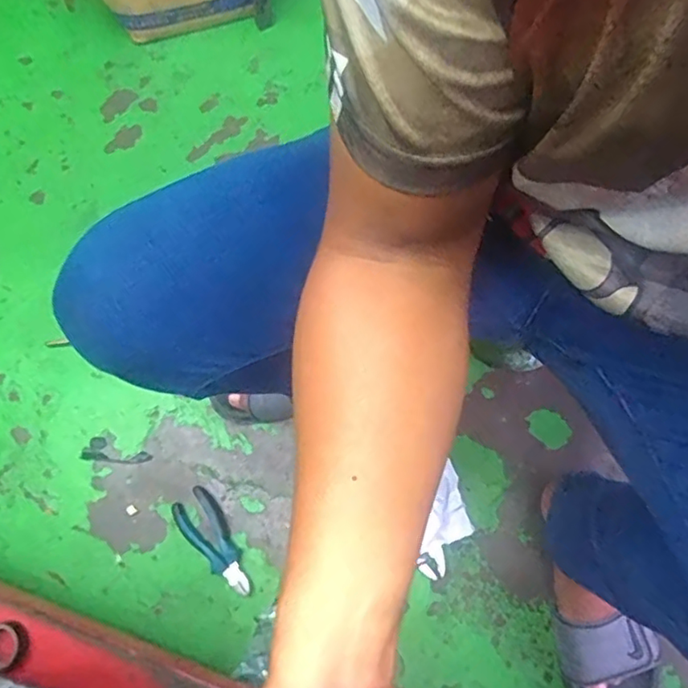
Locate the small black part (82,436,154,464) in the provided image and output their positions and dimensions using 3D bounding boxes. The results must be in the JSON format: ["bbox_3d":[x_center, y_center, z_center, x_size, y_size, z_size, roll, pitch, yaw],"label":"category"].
[{"bbox_3d":[-0.329,0.156,0.842,0.106,0.011,0.035,7,75,8],"label":"small black part"}]

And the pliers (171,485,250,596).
[{"bbox_3d":[-0.173,0.266,0.784,0.058,0.024,0.152,-40,74,-6],"label":"pliers"}]

